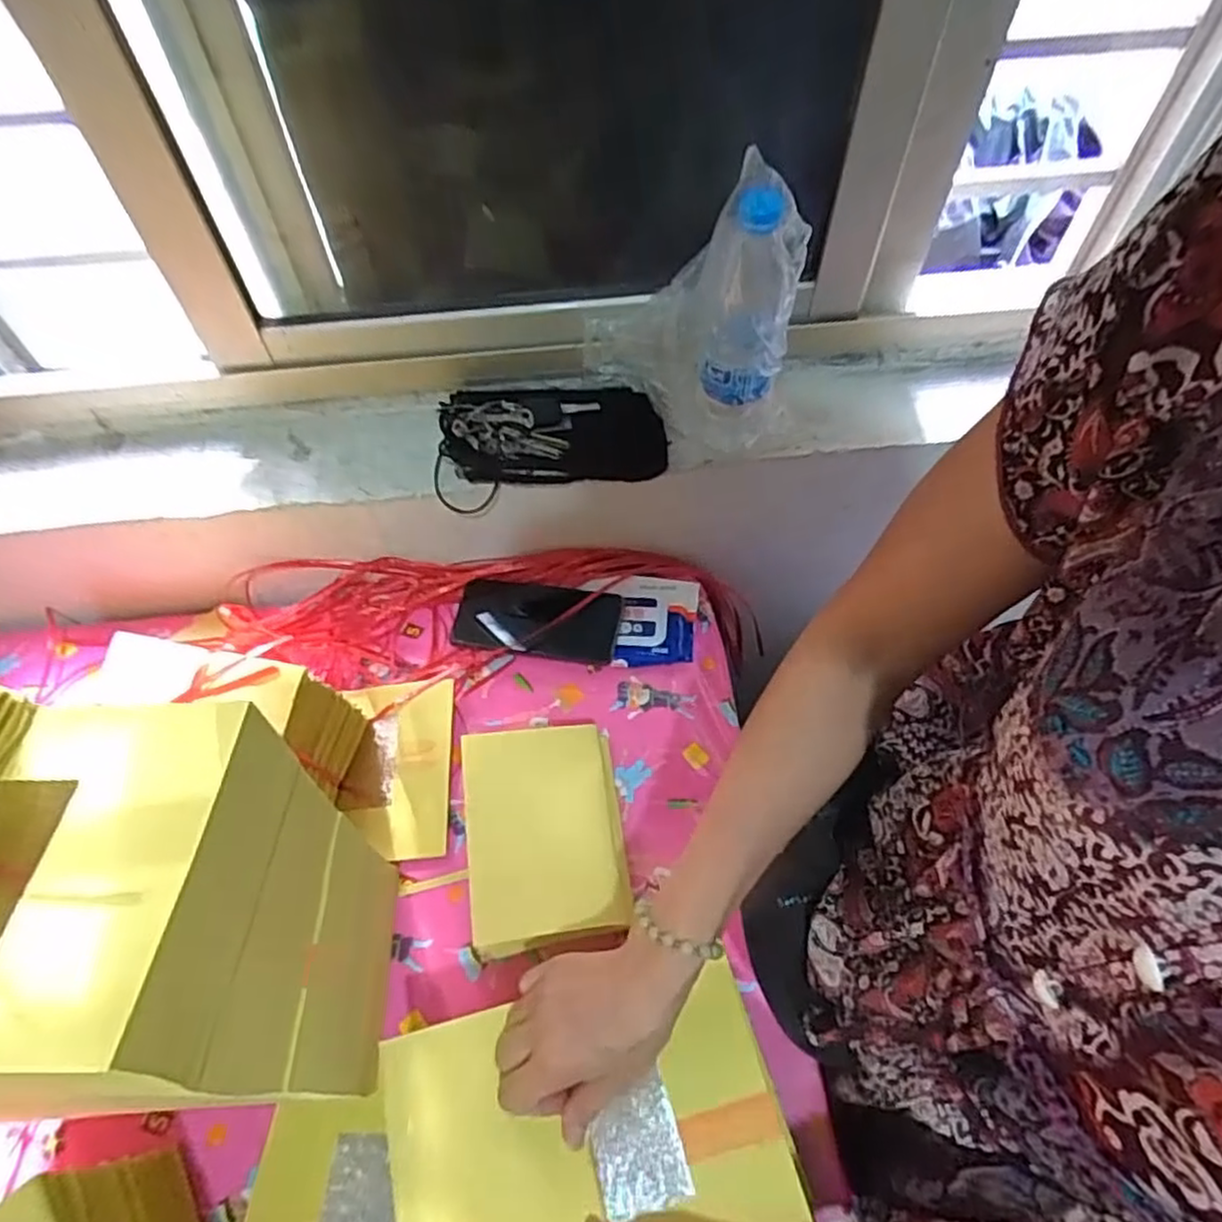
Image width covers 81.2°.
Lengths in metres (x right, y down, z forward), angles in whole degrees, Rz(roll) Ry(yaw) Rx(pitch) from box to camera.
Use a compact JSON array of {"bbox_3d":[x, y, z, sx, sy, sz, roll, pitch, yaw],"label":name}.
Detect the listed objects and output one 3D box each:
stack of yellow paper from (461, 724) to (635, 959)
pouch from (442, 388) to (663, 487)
[{"bbox_3d":[-0.052,0.182,0.581,0.119,0.069,0.164,-9,55,-4],"label":"stack of yellow paper"},{"bbox_3d":[-0.053,-0.173,0.672,0.203,0.043,0.111,1,55,4],"label":"pouch"}]

